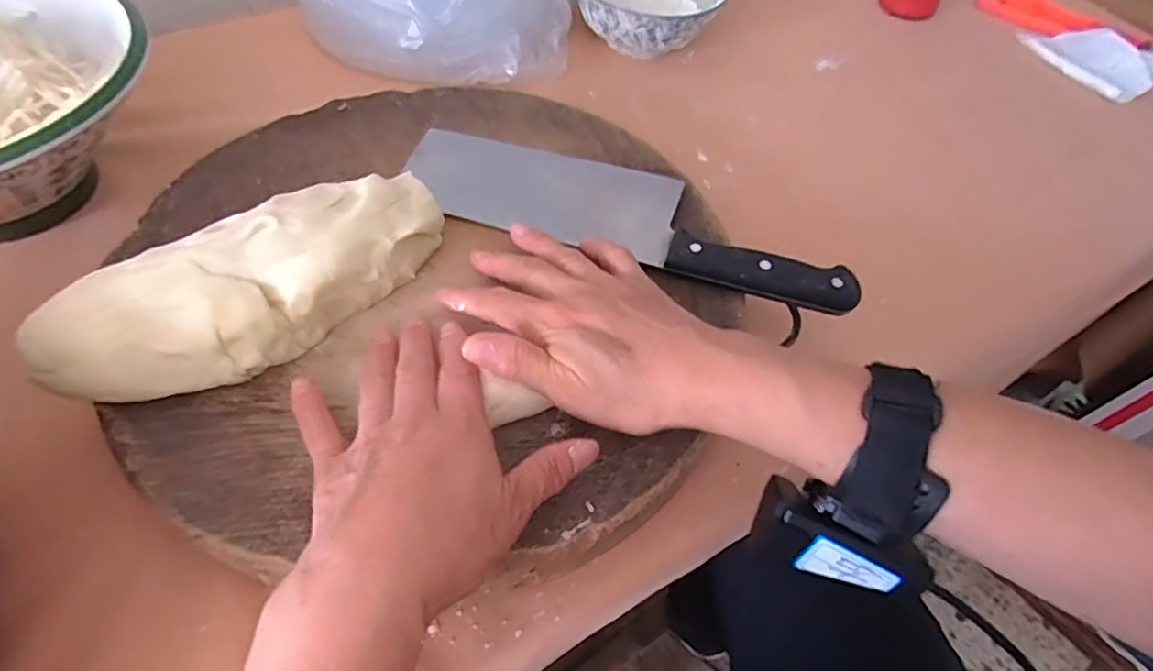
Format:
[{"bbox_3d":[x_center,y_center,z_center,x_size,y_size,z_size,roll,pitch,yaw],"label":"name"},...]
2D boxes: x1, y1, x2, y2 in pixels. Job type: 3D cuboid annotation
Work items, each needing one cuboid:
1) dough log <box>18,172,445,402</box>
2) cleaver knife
[{"bbox_3d":[-0.161,-0.027,0.327,0.195,0.048,0.068,-37,65,-27],"label":"dough log"},{"bbox_3d":[0.027,-0.079,0.398,0.284,0.022,0.073,17,54,7],"label":"cleaver knife"}]

